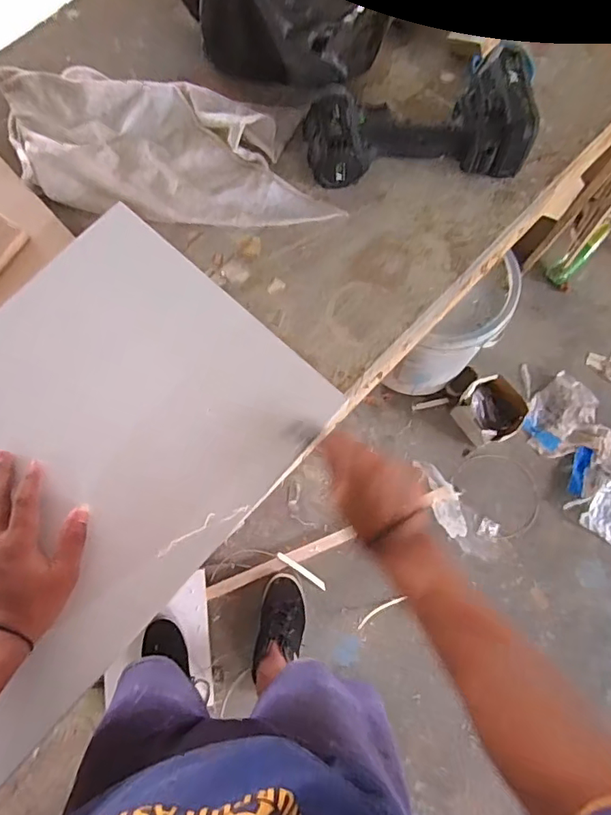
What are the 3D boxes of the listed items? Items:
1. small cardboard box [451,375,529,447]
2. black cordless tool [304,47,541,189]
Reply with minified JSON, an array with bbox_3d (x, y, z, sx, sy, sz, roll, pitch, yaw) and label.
[{"bbox_3d":[0.469,0.009,1.293,0.136,0.126,0.156,-25,78,-8],"label":"small cardboard box"},{"bbox_3d":[0.118,-0.311,0.556,0.235,0.077,0.101,-2,76,-2],"label":"black cordless tool"}]

